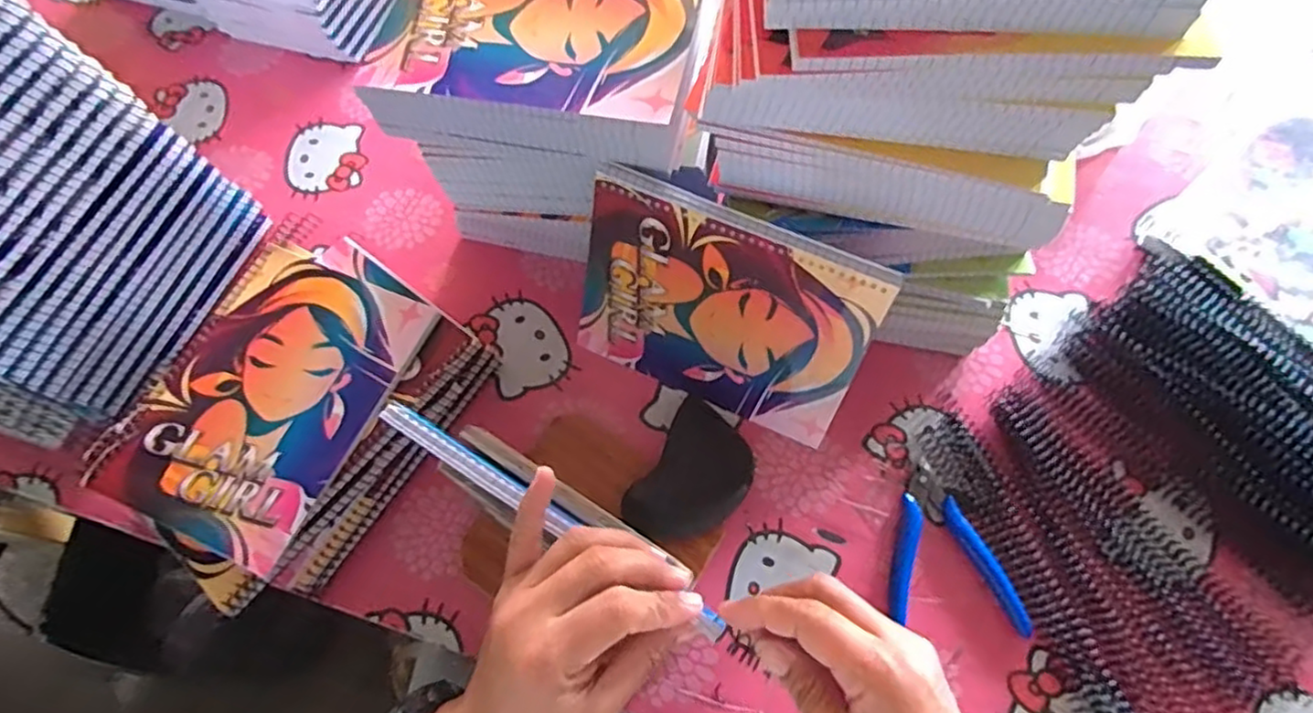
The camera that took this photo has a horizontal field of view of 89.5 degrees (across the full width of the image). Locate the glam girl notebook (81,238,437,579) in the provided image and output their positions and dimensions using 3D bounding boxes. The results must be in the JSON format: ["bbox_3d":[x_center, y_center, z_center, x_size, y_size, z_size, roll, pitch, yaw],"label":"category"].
[{"bbox_3d":[-0.262,0.027,0.452,0.150,0.022,0.199,25,68,13],"label":"glam girl notebook"}]

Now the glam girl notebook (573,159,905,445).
[{"bbox_3d":[0.041,-0.028,0.449,0.195,0.148,0.006,23,42,12],"label":"glam girl notebook"}]

